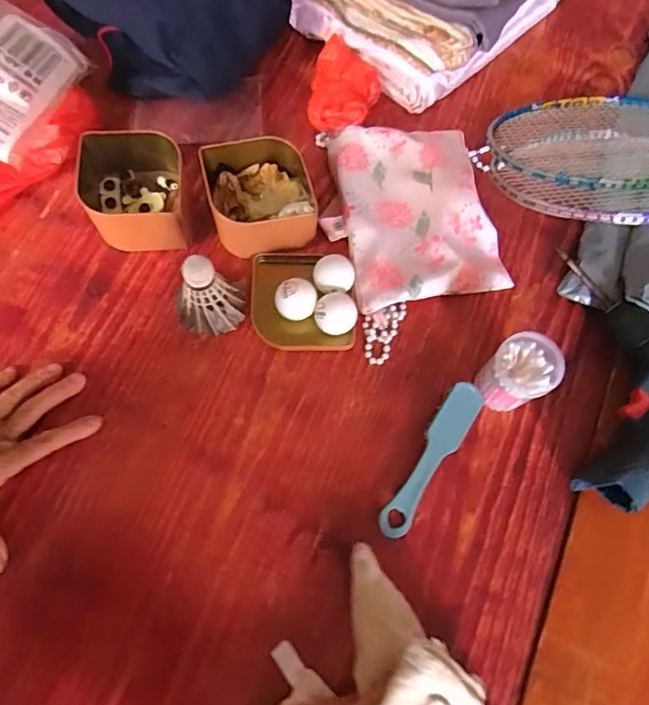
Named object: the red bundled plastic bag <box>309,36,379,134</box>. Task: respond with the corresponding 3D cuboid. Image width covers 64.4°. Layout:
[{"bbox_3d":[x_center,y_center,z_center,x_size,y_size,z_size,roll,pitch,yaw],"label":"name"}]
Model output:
[{"bbox_3d":[0.019,-0.293,0.585,0.082,0.037,0.112,19,70,5],"label":"red bundled plastic bag"}]

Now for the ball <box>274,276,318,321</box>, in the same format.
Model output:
[{"bbox_3d":[-0.026,-0.047,0.493,0.038,0.040,0.035,1,69,-1],"label":"ball"}]

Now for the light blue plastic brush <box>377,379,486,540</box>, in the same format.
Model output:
[{"bbox_3d":[0.094,0.093,0.453,0.030,0.025,0.147,32,72,10],"label":"light blue plastic brush"}]

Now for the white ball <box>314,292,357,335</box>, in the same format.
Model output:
[{"bbox_3d":[0.011,-0.035,0.490,0.038,0.035,0.034,3,69,0],"label":"white ball"}]

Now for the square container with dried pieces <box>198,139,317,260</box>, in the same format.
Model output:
[{"bbox_3d":[-0.066,-0.154,0.518,0.104,0.060,0.105,-13,70,-6],"label":"square container with dried pieces"}]

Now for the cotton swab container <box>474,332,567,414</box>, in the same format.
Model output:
[{"bbox_3d":[0.172,0.021,0.460,0.057,0.067,0.053,1,69,-1],"label":"cotton swab container"}]

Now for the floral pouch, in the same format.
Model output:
[{"bbox_3d":[0.089,-0.149,0.532,0.166,0.042,0.205,-13,70,-6],"label":"floral pouch"}]

